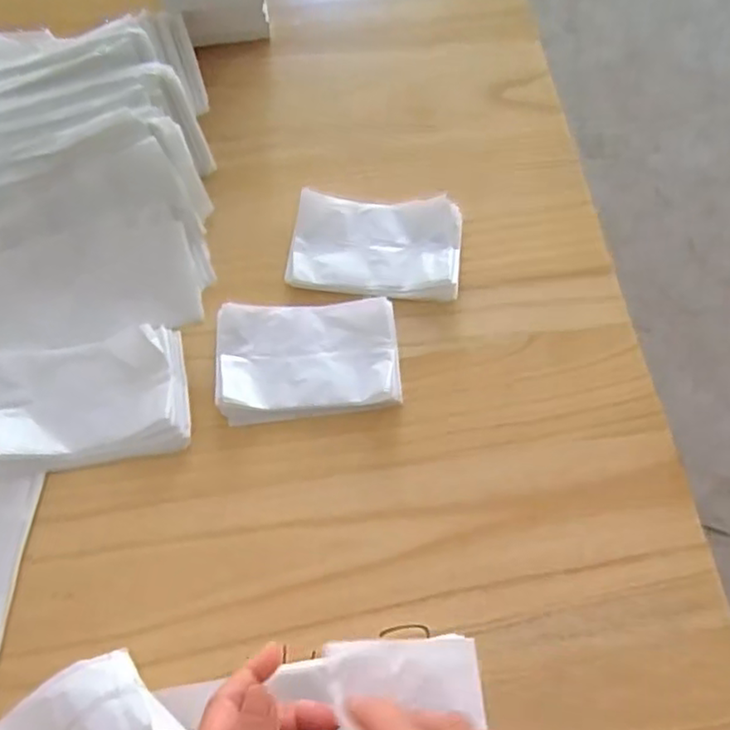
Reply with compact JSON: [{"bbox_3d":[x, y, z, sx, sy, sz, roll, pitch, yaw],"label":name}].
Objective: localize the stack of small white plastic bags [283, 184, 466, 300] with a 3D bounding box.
[{"bbox_3d":[0.008,-0.092,0.526,0.131,0.023,0.084,2,67,-1],"label":"stack of small white plastic bags"}]

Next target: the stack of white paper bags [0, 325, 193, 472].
[{"bbox_3d":[-0.194,0.023,0.468,0.131,0.017,0.090,-9,68,-6],"label":"stack of white paper bags"}]

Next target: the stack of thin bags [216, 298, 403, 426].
[{"bbox_3d":[-0.042,-0.006,0.484,0.129,0.016,0.087,-4,67,-4],"label":"stack of thin bags"}]

